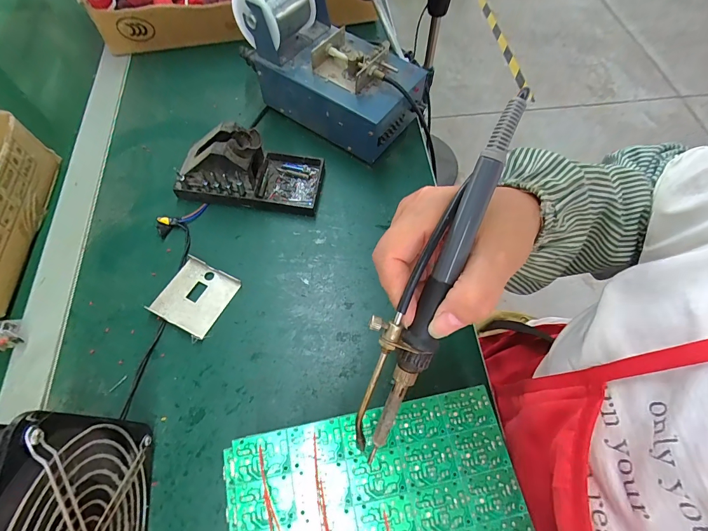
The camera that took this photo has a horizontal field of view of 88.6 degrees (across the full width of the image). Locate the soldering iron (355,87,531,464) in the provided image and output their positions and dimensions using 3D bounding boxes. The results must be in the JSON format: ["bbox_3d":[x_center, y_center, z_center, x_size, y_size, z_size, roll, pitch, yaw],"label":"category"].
[{"bbox_3d":[0.039,0.012,0.192,0.031,0.017,0.204,23,102,12],"label":"soldering iron"}]

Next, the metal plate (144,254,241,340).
[{"bbox_3d":[-0.159,0.031,0.366,0.063,0.010,0.068,23,64,10],"label":"metal plate"}]

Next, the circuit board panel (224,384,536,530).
[{"bbox_3d":[0.014,0.146,0.226,0.178,0.009,0.104,-10,63,-5],"label":"circuit board panel"}]

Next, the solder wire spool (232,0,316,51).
[{"bbox_3d":[-0.086,-0.300,0.426,0.067,0.068,0.082,33,68,16],"label":"solder wire spool"}]

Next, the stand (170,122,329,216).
[{"bbox_3d":[-0.117,-0.115,0.406,0.153,0.070,0.077,7,62,2],"label":"stand"}]

